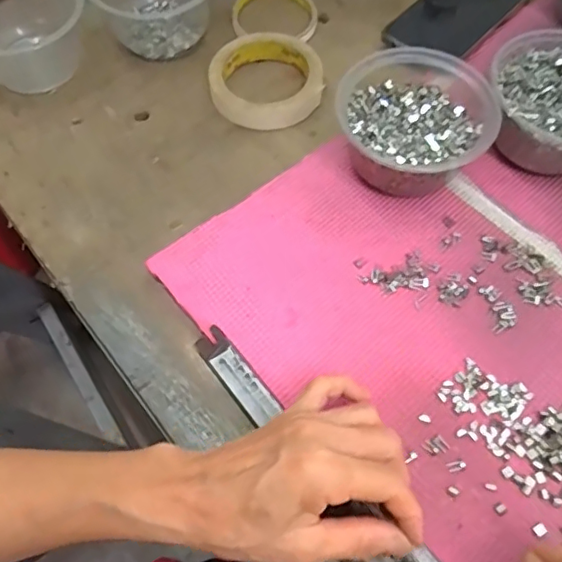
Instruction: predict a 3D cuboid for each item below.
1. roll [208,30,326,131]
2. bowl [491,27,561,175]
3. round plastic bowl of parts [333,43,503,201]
[{"bbox_3d":[-0.014,-0.180,0.498,0.101,0.020,0.098,-1,63,2],"label":"roll"},{"bbox_3d":[0.220,-0.139,0.446,0.110,0.056,0.116,-1,63,2],"label":"bowl"},{"bbox_3d":[0.102,-0.118,0.434,0.114,0.057,0.114,0,61,0],"label":"round plastic bowl of parts"}]

